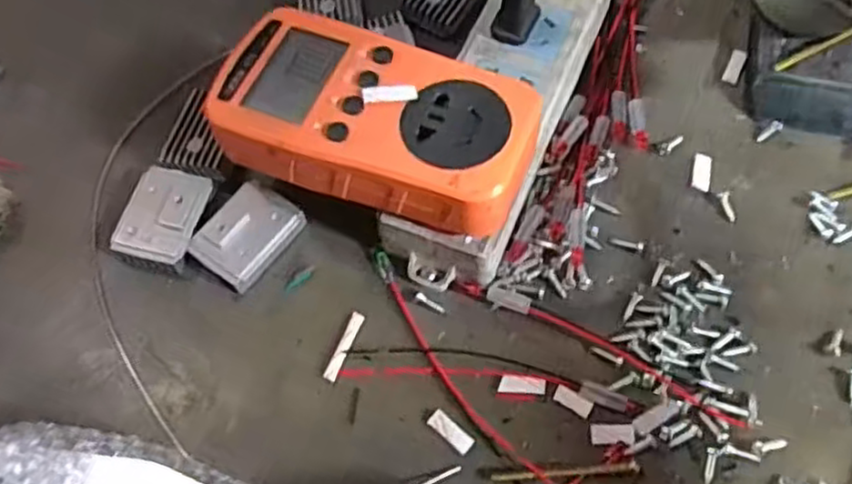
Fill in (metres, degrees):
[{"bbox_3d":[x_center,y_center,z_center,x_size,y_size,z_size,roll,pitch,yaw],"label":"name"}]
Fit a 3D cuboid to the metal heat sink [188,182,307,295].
[{"bbox_3d":[-0.080,-0.002,0.321,0.034,0.015,0.044,33,69,17],"label":"metal heat sink"}]

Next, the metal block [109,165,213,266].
[{"bbox_3d":[-0.119,-0.011,0.325,0.032,0.014,0.043,13,65,9],"label":"metal block"}]

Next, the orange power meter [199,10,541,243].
[{"bbox_3d":[-0.020,-0.051,0.289,0.126,0.028,0.069,18,65,11],"label":"orange power meter"}]

